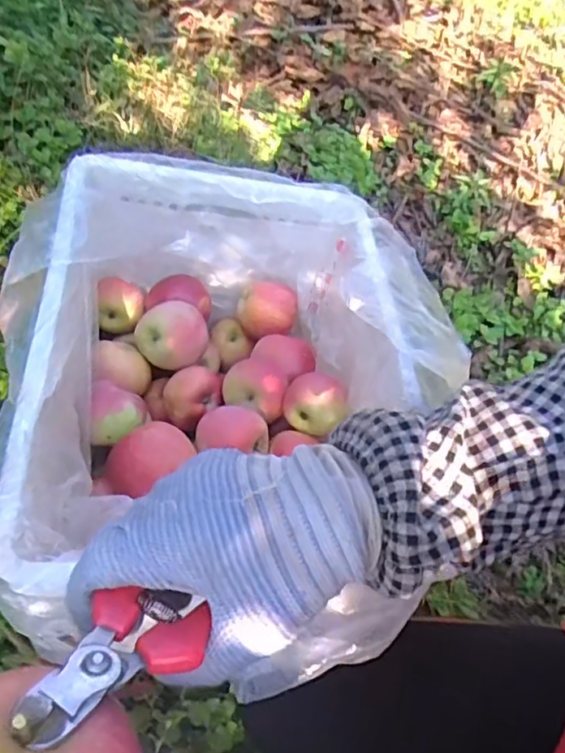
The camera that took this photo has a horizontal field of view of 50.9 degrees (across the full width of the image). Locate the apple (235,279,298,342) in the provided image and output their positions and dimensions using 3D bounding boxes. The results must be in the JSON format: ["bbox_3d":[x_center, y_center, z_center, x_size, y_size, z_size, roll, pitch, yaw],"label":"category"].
[{"bbox_3d":[-0.021,-0.094,0.788,0.074,0.068,0.071,3,49,-4],"label":"apple"}]

